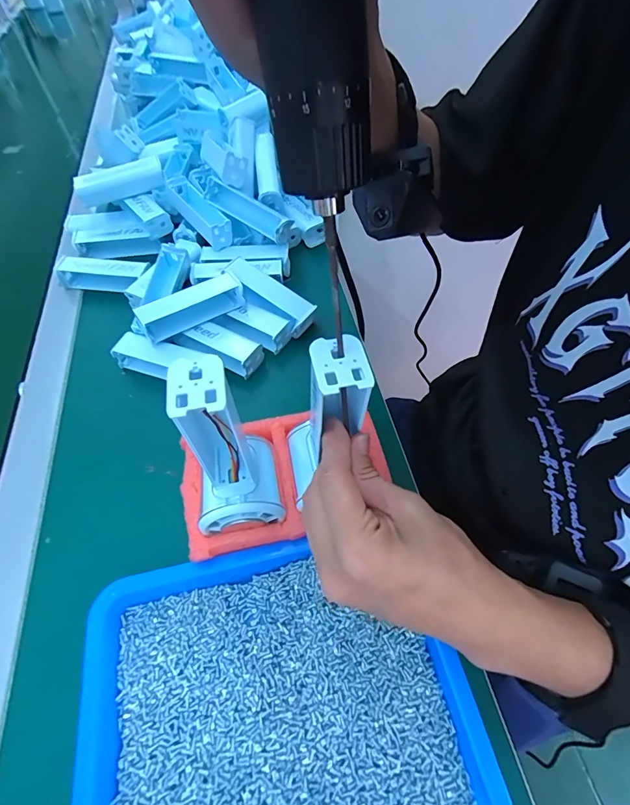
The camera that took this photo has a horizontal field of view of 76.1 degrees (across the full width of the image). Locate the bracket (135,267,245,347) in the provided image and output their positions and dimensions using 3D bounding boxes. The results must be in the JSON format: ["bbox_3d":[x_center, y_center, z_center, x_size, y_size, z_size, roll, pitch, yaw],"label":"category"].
[{"bbox_3d":[-0.118,-0.093,0.390,0.100,0.029,0.036,-28,60,-17],"label":"bracket"}]

